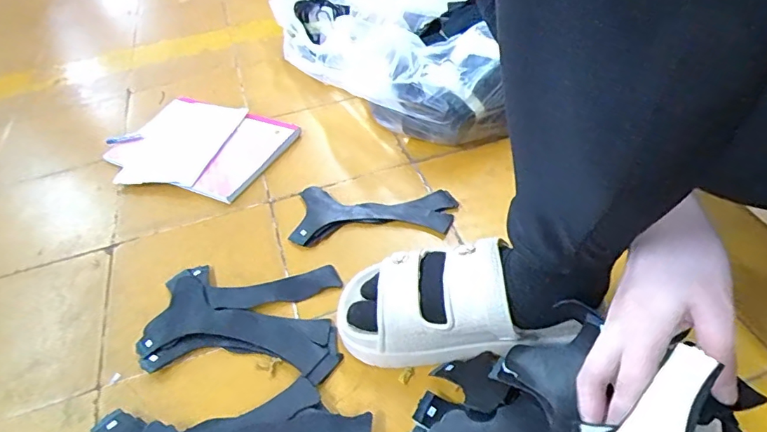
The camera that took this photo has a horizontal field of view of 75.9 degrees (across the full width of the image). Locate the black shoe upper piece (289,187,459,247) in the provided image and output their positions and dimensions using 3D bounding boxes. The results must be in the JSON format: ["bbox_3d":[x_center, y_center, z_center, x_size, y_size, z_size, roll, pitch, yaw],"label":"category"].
[{"bbox_3d":[-0.010,-0.005,0.616,0.195,0.009,0.094,-2,44,5],"label":"black shoe upper piece"}]

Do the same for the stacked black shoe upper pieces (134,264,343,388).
[{"bbox_3d":[-0.148,0.105,0.518,0.202,0.016,0.131,-1,44,6],"label":"stacked black shoe upper pieces"}]

